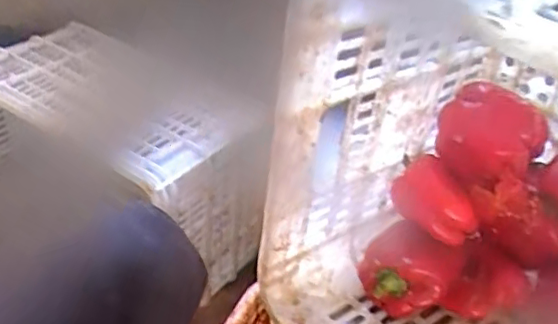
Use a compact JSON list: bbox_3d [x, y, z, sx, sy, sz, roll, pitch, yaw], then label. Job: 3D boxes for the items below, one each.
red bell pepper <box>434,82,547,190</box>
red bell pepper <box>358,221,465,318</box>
[{"bbox_3d":[0.192,-0.025,0.556,0.067,0.077,0.087,-23,45,-33],"label":"red bell pepper"},{"bbox_3d":[0.125,0.104,0.578,0.081,0.065,0.073,23,40,22],"label":"red bell pepper"}]

